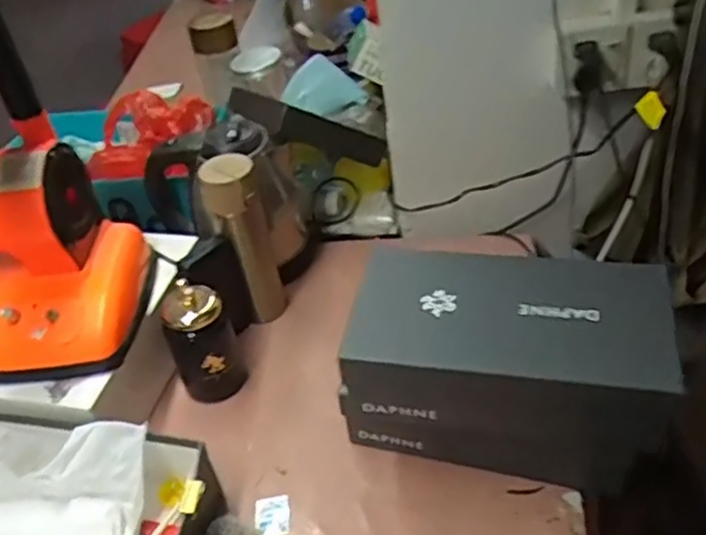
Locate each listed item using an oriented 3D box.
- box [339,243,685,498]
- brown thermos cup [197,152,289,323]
[{"bbox_3d":[0.148,0.106,0.712,0.300,0.197,0.145,4,42,13],"label":"box"},{"bbox_3d":[-0.138,-0.032,0.899,0.068,0.248,0.063,-4,41,4],"label":"brown thermos cup"}]

